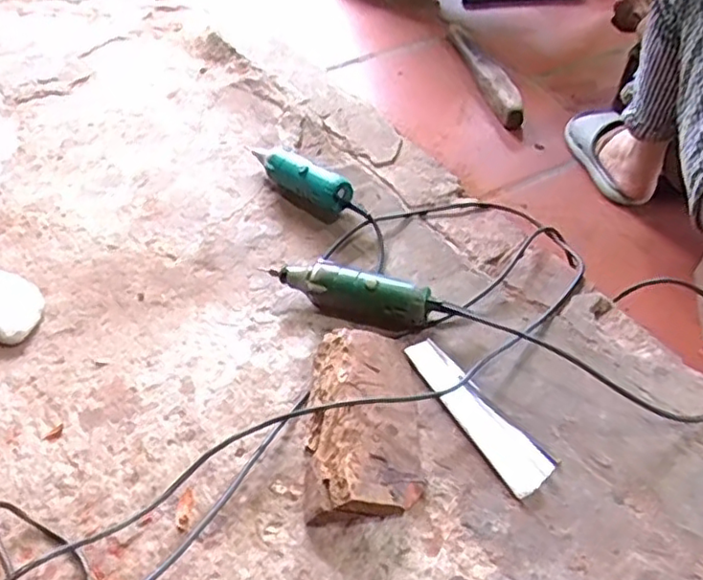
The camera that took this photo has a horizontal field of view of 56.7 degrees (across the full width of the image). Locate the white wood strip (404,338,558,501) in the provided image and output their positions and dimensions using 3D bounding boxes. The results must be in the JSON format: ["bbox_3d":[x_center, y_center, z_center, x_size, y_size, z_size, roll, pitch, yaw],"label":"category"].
[{"bbox_3d":[0.138,0.129,0.712,0.050,0.012,0.204,-24,50,-20],"label":"white wood strip"}]

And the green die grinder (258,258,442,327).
[{"bbox_3d":[-0.001,-0.001,0.805,0.208,0.043,0.044,14,48,15],"label":"green die grinder"}]

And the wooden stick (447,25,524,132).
[{"bbox_3d":[0.267,-0.441,1.318,0.050,0.060,0.377,-7,47,-7],"label":"wooden stick"}]

